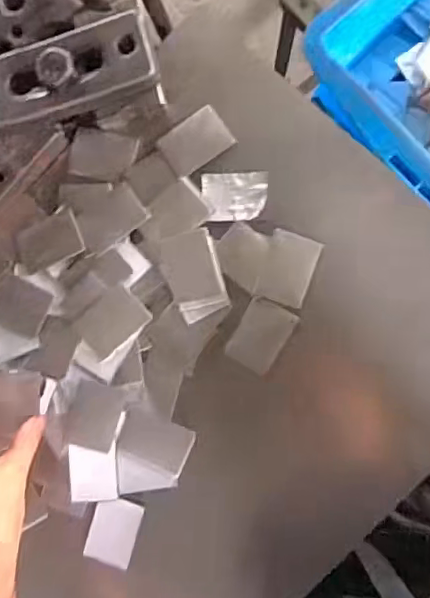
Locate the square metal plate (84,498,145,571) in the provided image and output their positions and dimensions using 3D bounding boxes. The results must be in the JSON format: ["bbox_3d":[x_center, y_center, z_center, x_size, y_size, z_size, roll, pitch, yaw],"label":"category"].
[{"bbox_3d":[-0.073,0.167,0.414,0.034,0.006,0.045,15,92,7],"label":"square metal plate"}]

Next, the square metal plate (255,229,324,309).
[{"bbox_3d":[0.052,-0.021,0.406,0.035,0.004,0.048,18,87,7],"label":"square metal plate"}]

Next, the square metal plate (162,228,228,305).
[{"bbox_3d":[-0.015,-0.022,0.410,0.036,0.005,0.050,-16,88,7],"label":"square metal plate"}]

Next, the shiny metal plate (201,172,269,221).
[{"bbox_3d":[0.015,-0.073,0.415,0.046,0.007,0.036,-5,80,7],"label":"shiny metal plate"}]

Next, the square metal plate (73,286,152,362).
[{"bbox_3d":[-0.075,0.017,0.413,0.049,0.004,0.035,-42,85,6],"label":"square metal plate"}]

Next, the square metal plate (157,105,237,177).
[{"bbox_3d":[-0.014,-0.114,0.417,0.047,0.006,0.034,-33,86,6],"label":"square metal plate"}]

